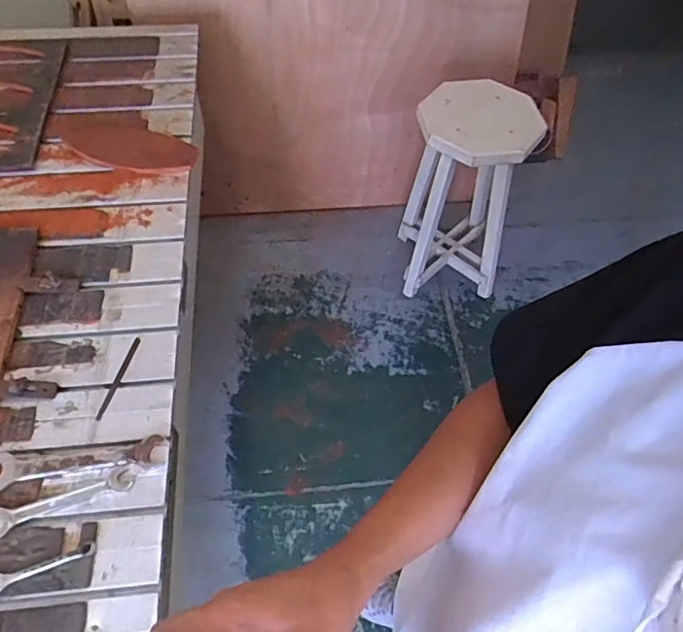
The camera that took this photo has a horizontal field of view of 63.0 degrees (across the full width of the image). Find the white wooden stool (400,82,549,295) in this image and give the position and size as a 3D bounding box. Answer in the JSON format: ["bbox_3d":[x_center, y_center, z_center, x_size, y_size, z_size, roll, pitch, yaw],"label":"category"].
[{"bbox_3d":[0.369,-0.360,1.712,0.327,0.622,0.277,1,57,-1],"label":"white wooden stool"}]

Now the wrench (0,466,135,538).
[{"bbox_3d":[-0.389,0.257,0.772,0.192,0.005,0.040,-17,59,-12],"label":"wrench"}]

